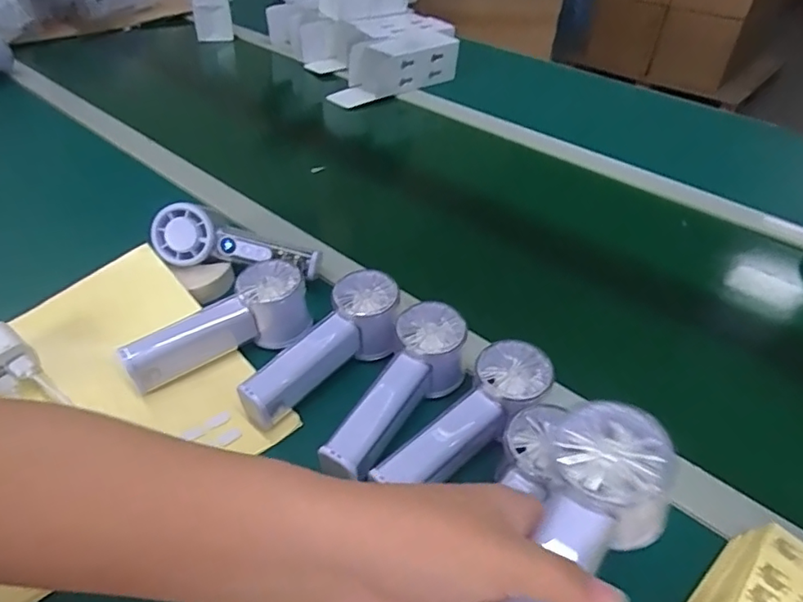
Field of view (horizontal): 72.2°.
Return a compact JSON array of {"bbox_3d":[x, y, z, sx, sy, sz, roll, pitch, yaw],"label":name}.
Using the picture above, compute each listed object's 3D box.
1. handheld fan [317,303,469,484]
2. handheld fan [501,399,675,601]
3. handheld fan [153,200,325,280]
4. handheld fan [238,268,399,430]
[{"bbox_3d":[-0.002,0.067,0.423,0.053,0.054,0.147,26,60,26],"label":"handheld fan"},{"bbox_3d":[0.077,0.119,0.259,0.055,0.041,0.151,29,64,29],"label":"handheld fan"},{"bbox_3d":[-0.157,-0.057,0.532,0.155,0.049,0.048,13,40,-6],"label":"handheld fan"},{"bbox_3d":[-0.065,0.035,0.445,0.152,0.054,0.059,-28,50,-33],"label":"handheld fan"}]

